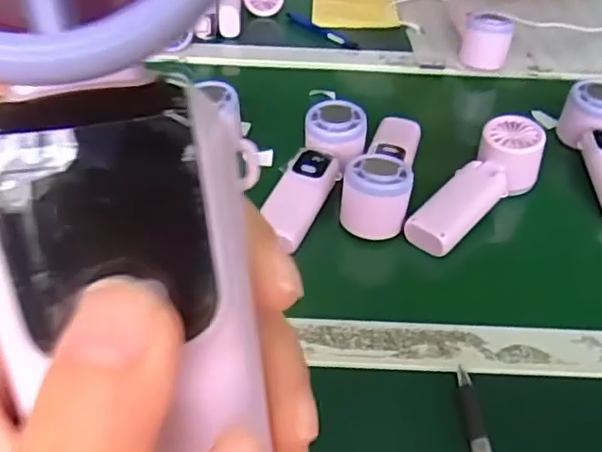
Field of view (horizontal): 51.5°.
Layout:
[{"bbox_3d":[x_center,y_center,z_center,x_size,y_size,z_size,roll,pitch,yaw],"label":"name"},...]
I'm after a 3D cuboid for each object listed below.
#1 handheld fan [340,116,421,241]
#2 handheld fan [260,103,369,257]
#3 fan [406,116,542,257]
[{"bbox_3d":[0.077,-0.061,0.576,0.055,0.055,0.154,9,44,10],"label":"handheld fan"},{"bbox_3d":[0.014,-0.043,0.551,0.058,0.063,0.157,12,44,13],"label":"handheld fan"},{"bbox_3d":[0.158,-0.036,0.547,0.056,0.058,0.158,28,50,28],"label":"fan"}]

